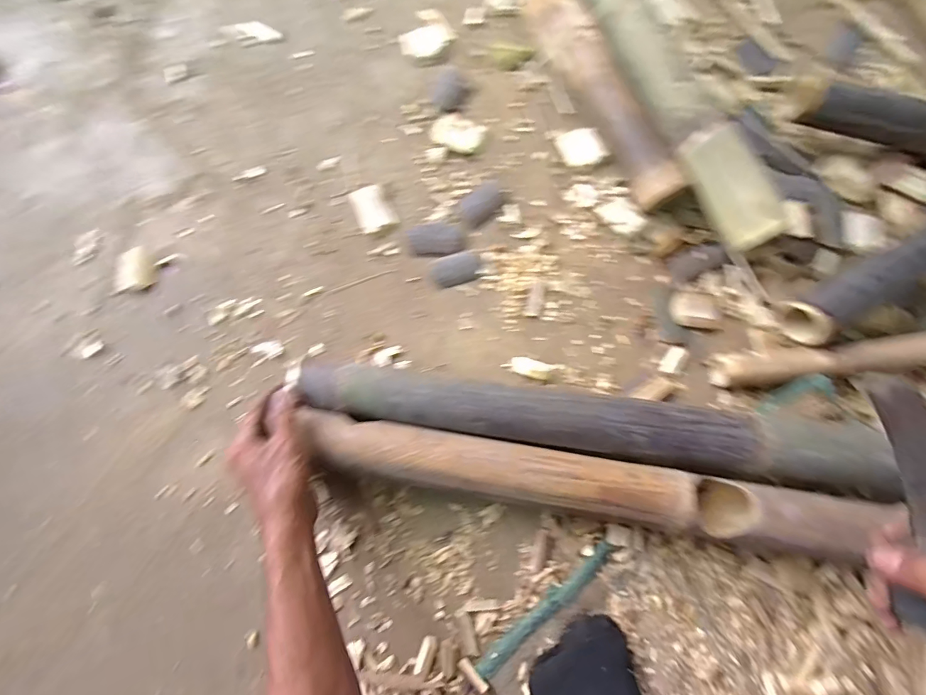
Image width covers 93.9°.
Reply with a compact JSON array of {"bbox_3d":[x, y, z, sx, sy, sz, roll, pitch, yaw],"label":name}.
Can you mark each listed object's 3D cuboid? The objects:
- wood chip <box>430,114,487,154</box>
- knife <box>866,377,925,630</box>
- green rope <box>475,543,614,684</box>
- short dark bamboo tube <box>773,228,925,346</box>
[{"bbox_3d":[-0.008,-0.292,0.590,0.070,0.007,0.047,23,81,5],"label":"wood chip"},{"bbox_3d":[0.314,0.099,0.296,0.019,0.043,0.167,11,66,3],"label":"knife"},{"bbox_3d":[0.092,0.286,0.475,0.193,0.013,0.018,-42,82,-6],"label":"green rope"},{"bbox_3d":[0.511,-0.090,0.515,0.274,0.058,0.058,-29,80,-4],"label":"short dark bamboo tube"}]

